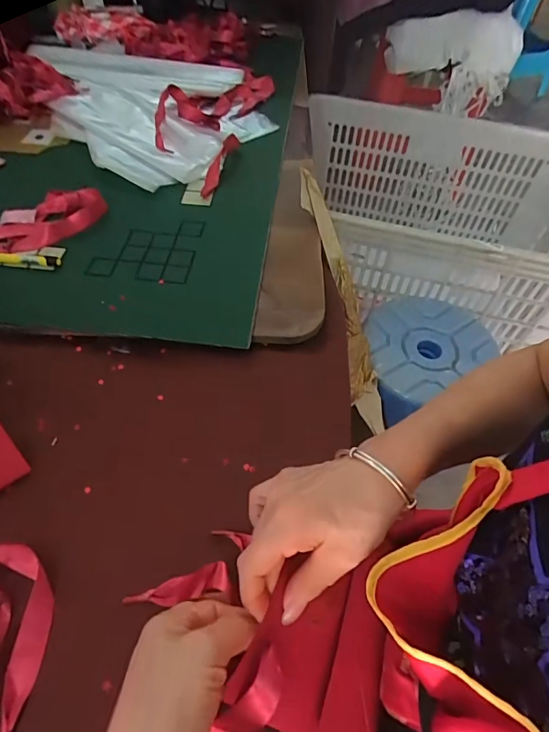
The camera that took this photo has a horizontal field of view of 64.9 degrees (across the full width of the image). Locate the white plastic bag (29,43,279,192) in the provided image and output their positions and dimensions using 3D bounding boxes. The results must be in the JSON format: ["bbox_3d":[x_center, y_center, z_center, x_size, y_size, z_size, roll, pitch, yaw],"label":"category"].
[{"bbox_3d":[-0.213,-0.445,0.705,0.304,0.026,0.439,-37,64,-25],"label":"white plastic bag"}]

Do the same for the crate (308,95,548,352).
[{"bbox_3d":[0.365,-0.321,0.992,0.613,0.325,0.482,12,55,6],"label":"crate"}]

